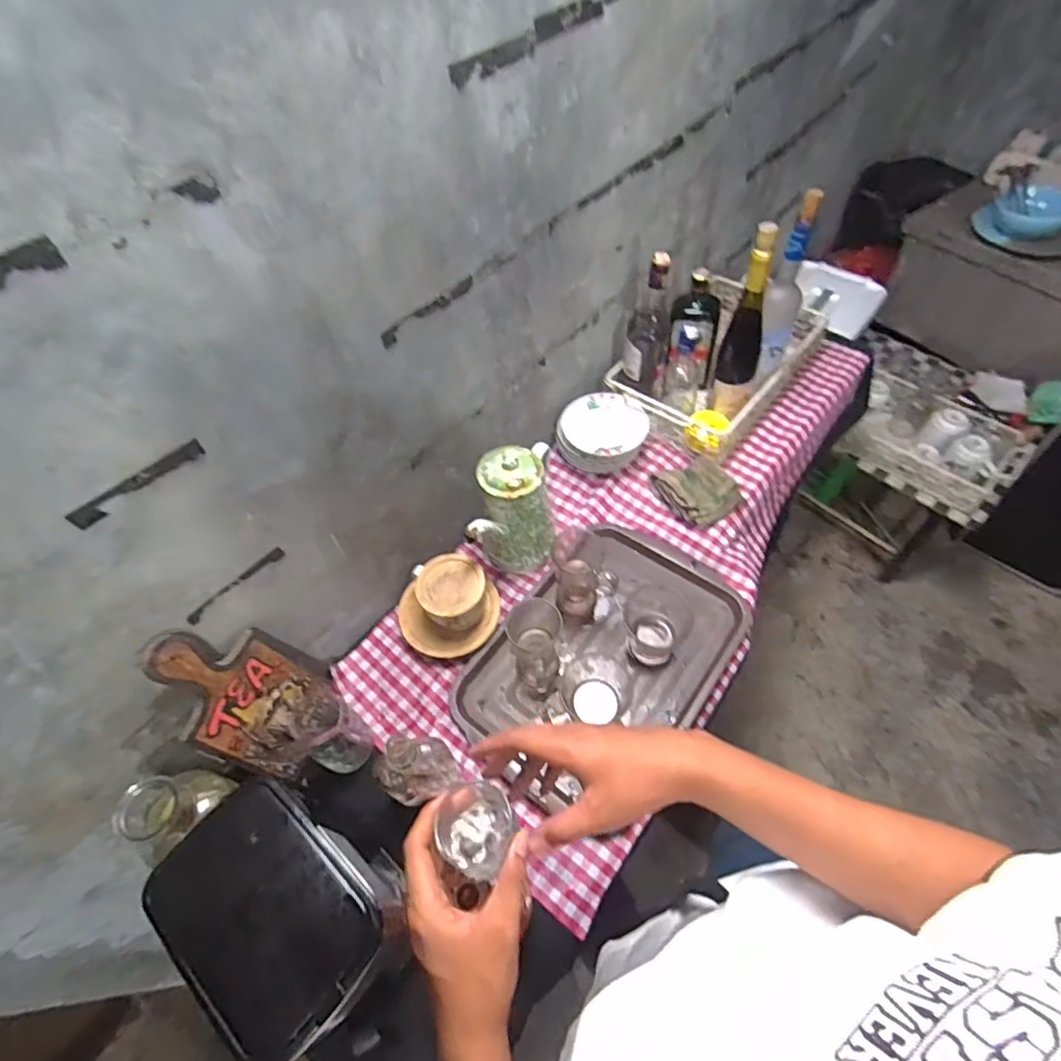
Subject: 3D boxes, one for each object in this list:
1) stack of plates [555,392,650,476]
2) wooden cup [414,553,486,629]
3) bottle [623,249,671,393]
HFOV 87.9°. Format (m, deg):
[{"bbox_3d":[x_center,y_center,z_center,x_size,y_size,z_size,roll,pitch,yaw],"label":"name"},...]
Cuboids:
[{"bbox_3d":[0.128,-0.168,0.994,0.159,0.078,0.145,15,58,14],"label":"stack of plates"},{"bbox_3d":[-0.116,0.093,0.828,0.101,0.064,0.112,-27,57,-14],"label":"wooden cup"},{"bbox_3d":[0.198,-0.346,0.935,0.074,0.225,0.064,13,57,13],"label":"bottle"}]

